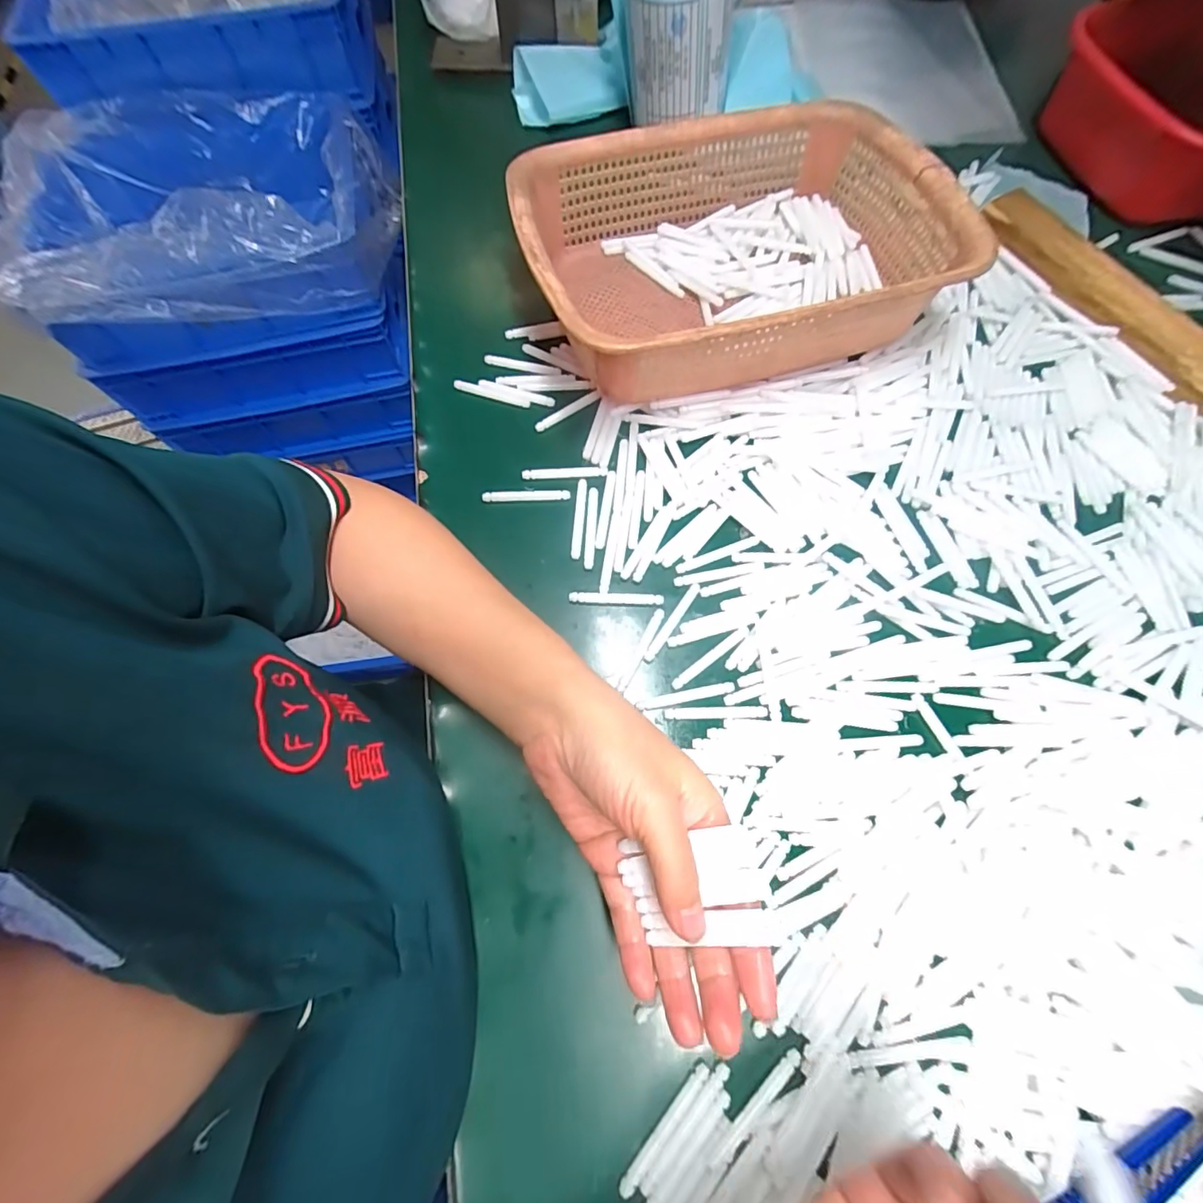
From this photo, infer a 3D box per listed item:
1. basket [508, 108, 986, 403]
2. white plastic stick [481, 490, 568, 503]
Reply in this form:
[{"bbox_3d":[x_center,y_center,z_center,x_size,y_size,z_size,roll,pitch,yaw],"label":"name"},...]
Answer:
[{"bbox_3d":[0.093,-0.251,0.386,0.286,0.083,0.212,-14,70,-4],"label":"basket"},{"bbox_3d":[-0.051,-0.071,0.358,0.058,0.006,0.007,-4,69,0],"label":"white plastic stick"}]

